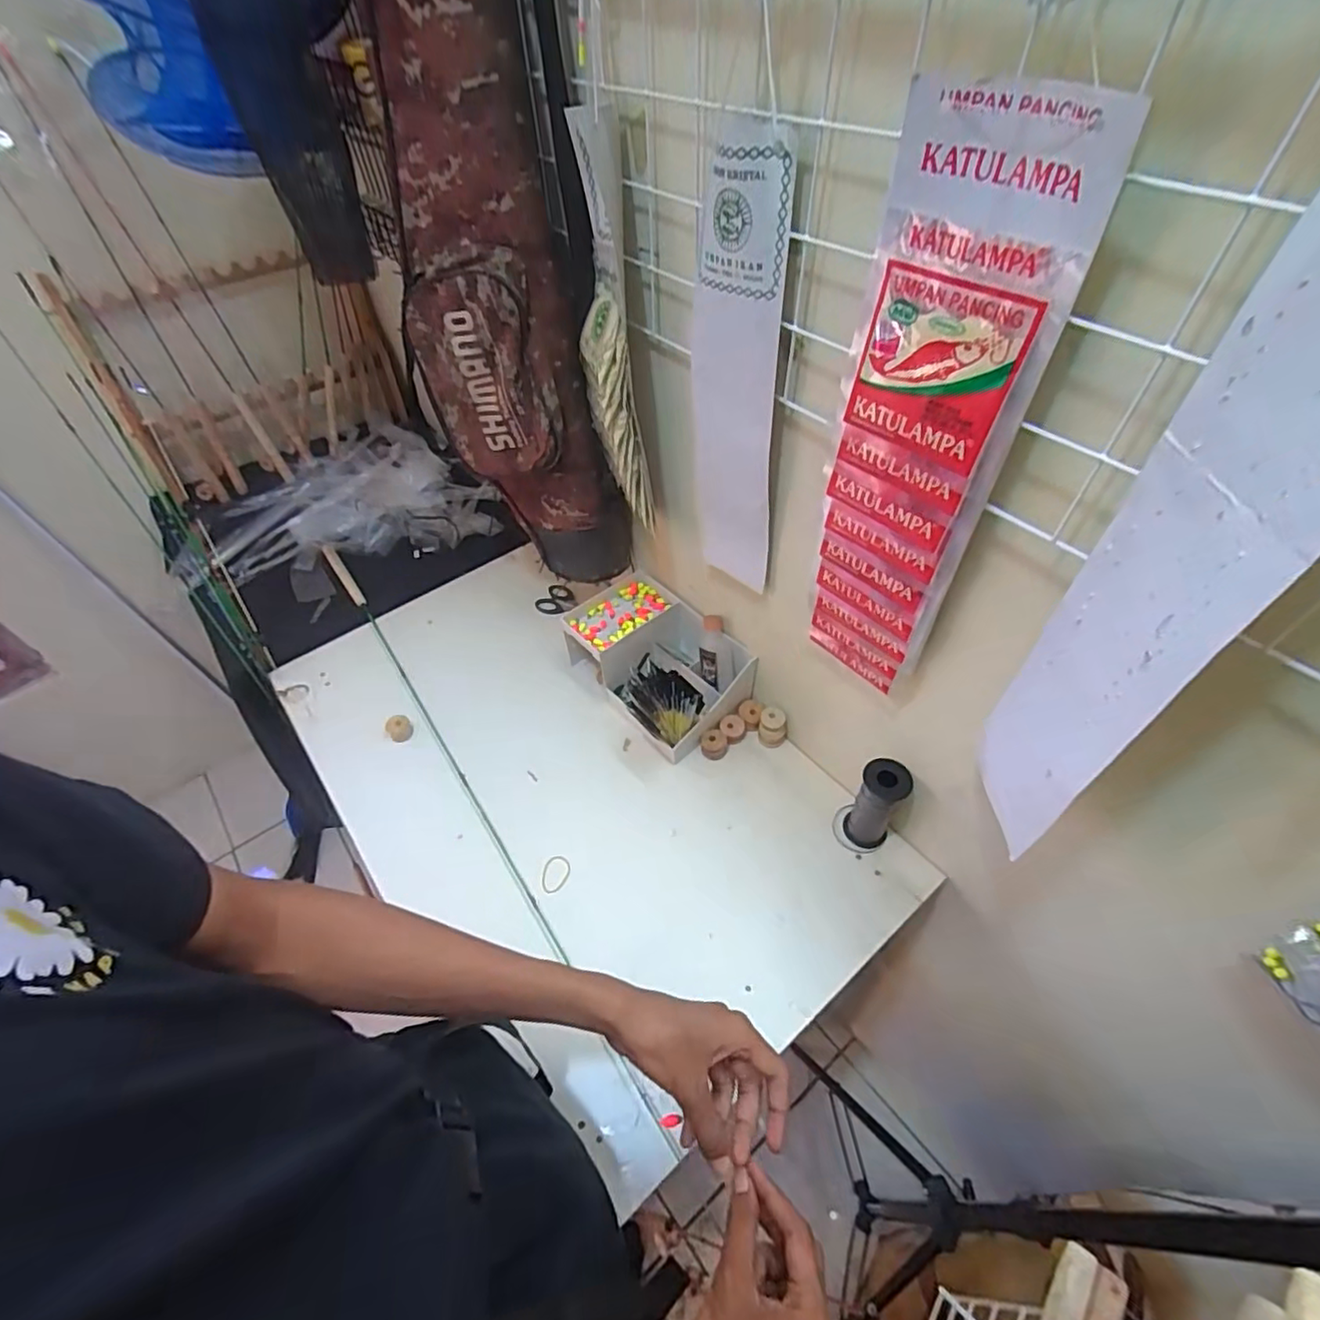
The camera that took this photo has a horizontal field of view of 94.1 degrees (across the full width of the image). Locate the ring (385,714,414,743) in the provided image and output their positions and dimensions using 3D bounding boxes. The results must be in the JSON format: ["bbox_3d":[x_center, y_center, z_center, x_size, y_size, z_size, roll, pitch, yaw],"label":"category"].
[{"bbox_3d":[-0.361,0.095,0.849,0.035,0.022,0.035,-2,49,2],"label":"ring"}]

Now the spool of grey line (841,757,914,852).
[{"bbox_3d":[0.240,0.160,0.680,0.047,0.116,0.046,-2,49,2],"label":"spool of grey line"}]

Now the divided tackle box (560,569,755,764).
[{"bbox_3d":[-0.009,0.002,0.848,0.165,0.108,0.239,-32,55,-22],"label":"divided tackle box"}]

